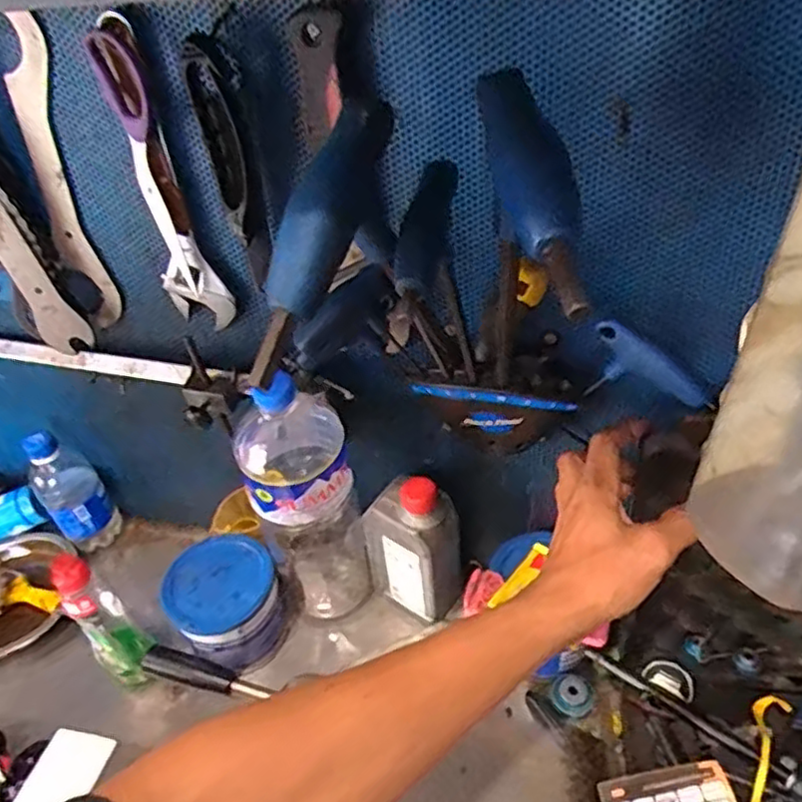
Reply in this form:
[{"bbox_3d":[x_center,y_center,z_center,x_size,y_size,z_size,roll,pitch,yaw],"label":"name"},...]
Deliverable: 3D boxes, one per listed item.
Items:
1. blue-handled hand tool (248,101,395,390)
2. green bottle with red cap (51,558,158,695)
[{"bbox_3d":[-0.037,-0.072,0.304,0.019,0.028,0.137,18,80,27],"label":"blue-handled hand tool"},{"bbox_3d":[-0.277,0.210,0.645,0.052,0.162,0.058,-24,43,-18],"label":"green bottle with red cap"}]

